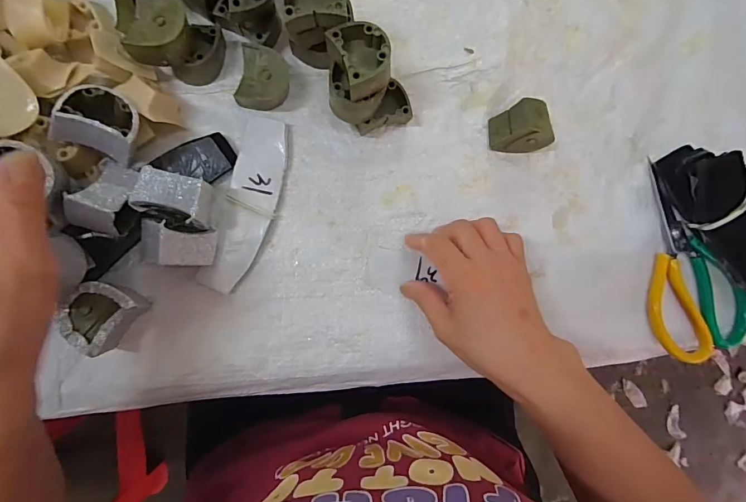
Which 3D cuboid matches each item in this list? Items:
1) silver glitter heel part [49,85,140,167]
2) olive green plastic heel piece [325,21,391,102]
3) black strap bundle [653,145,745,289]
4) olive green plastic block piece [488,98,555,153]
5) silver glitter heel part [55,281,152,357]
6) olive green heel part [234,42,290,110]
[{"bbox_3d":[-0.192,-0.088,0.279,0.046,0.036,0.040,21,43,-27],"label":"silver glitter heel part"},{"bbox_3d":[-0.010,-0.139,0.288,0.042,0.023,0.047,-14,89,-9],"label":"olive green plastic heel piece"},{"bbox_3d":[0.331,-0.027,0.365,0.062,0.049,0.163,-36,94,-7],"label":"black strap bundle"},{"bbox_3d":[0.132,-0.107,0.345,0.046,0.043,0.035,-3,89,-8],"label":"olive green plastic block piece"},{"bbox_3d":[-0.205,0.047,0.301,0.040,0.032,0.049,34,85,-6],"label":"silver glitter heel part"},{"bbox_3d":[-0.091,-0.140,0.326,0.039,0.025,0.046,18,87,-7],"label":"olive green heel part"}]

